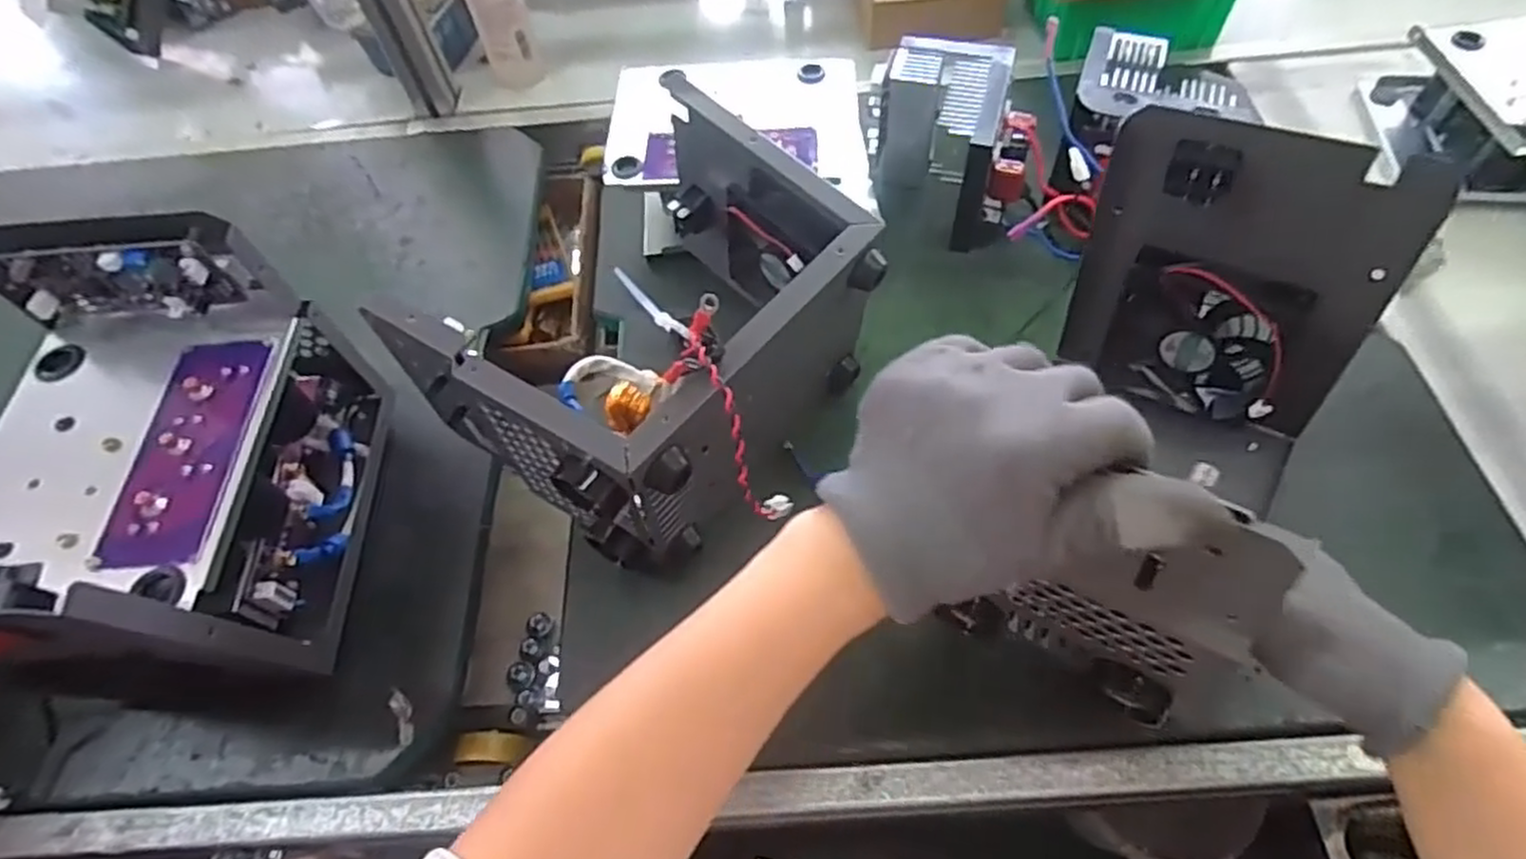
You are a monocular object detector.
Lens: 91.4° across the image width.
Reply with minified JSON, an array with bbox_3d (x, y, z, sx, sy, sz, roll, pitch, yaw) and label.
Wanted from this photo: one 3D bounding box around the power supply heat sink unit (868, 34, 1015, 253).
[{"bbox_3d":[0.132,-0.233,0.599,0.109,0.102,0.124,14,61,12],"label":"power supply heat sink unit"}]

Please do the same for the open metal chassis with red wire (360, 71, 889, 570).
[{"bbox_3d":[-0.056,-0.064,0.478,0.198,0.176,0.253,34,67,22],"label":"open metal chassis with red wire"}]

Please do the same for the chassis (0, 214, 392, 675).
[{"bbox_3d":[-0.348,0.034,0.434,0.155,0.193,0.230,-5,59,2],"label":"chassis"}]

